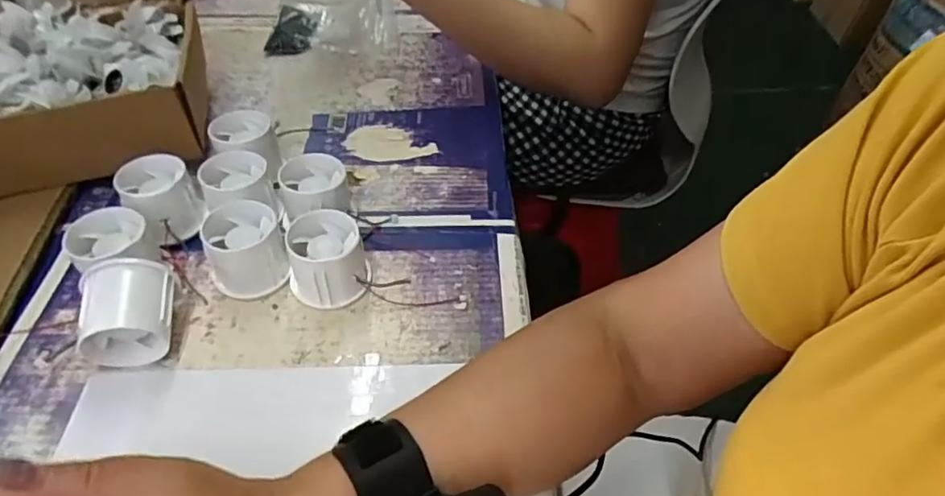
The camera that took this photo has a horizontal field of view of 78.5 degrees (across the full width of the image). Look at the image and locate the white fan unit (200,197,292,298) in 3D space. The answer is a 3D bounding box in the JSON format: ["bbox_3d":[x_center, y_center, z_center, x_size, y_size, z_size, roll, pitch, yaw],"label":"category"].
[{"bbox_3d":[-0.166,0.001,0.423,0.054,0.052,0.049,-21,51,-19],"label":"white fan unit"}]

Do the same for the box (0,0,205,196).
[{"bbox_3d":[-0.346,-0.135,0.504,0.209,0.085,0.184,-10,48,-10],"label":"box"}]

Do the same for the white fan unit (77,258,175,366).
[{"bbox_3d":[-0.225,0.045,0.377,0.056,0.056,0.051,-8,48,-8],"label":"white fan unit"}]

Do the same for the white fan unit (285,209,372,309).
[{"bbox_3d":[-0.106,0.009,0.421,0.054,0.050,0.053,0,47,0],"label":"white fan unit"}]

